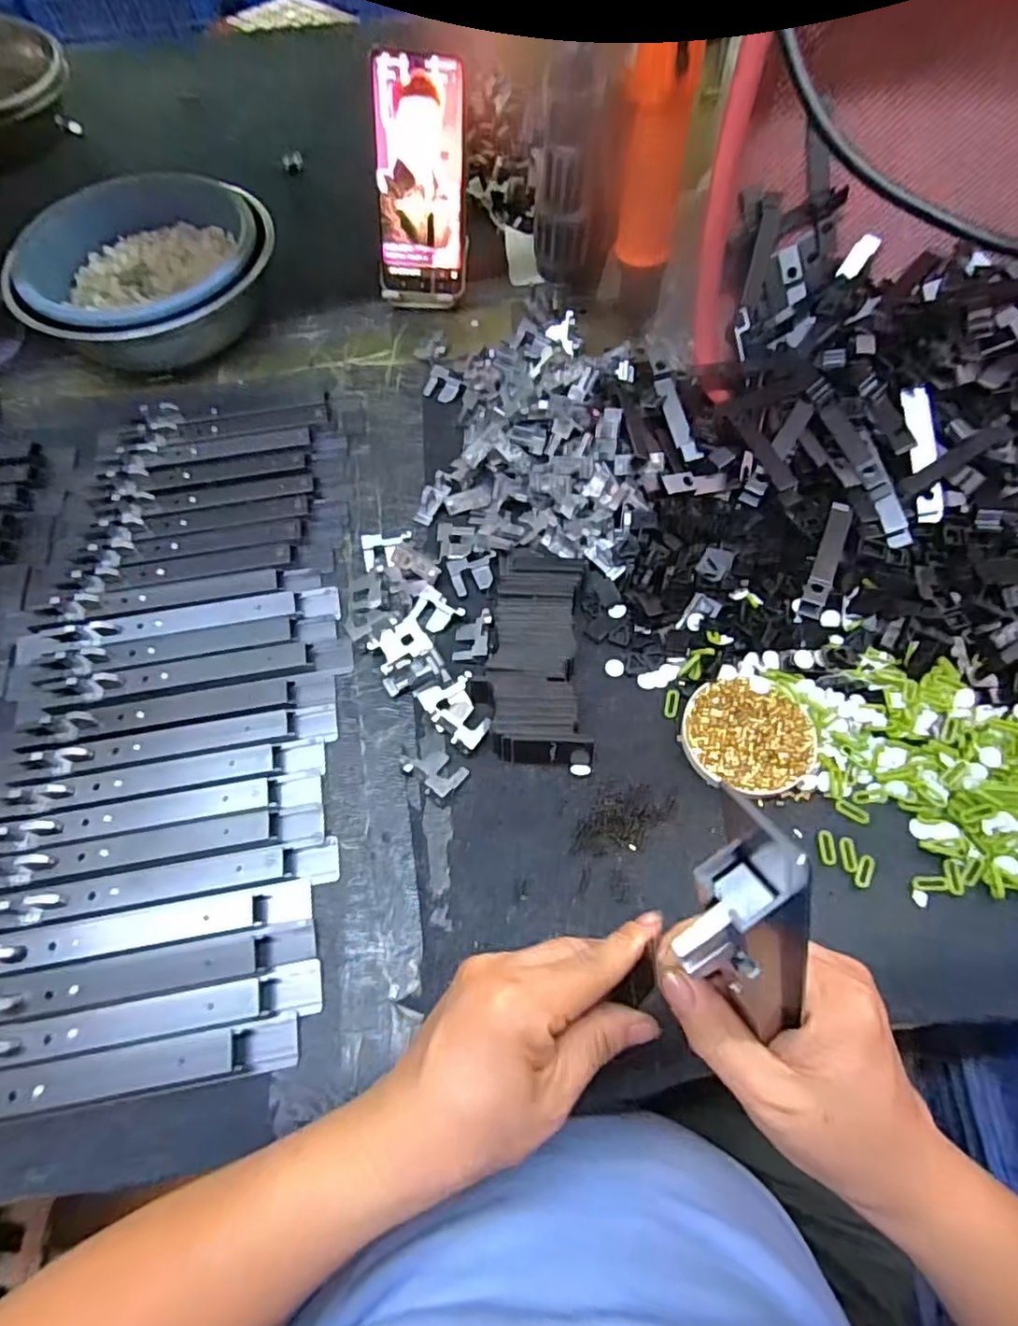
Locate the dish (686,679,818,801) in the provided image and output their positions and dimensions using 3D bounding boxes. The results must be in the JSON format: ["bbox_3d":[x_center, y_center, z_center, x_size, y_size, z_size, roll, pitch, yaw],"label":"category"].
[{"bbox_3d":[0.145,0.045,0.390,0.074,0.015,0.071,1,64,2],"label":"dish"}]

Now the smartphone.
[{"bbox_3d":[-0.074,-0.403,0.540,0.073,0.160,0.006,5,37,-1],"label":"smartphone"}]

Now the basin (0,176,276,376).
[{"bbox_3d":[-0.334,-0.368,0.599,0.213,0.070,0.213,-1,64,1],"label":"basin"}]

